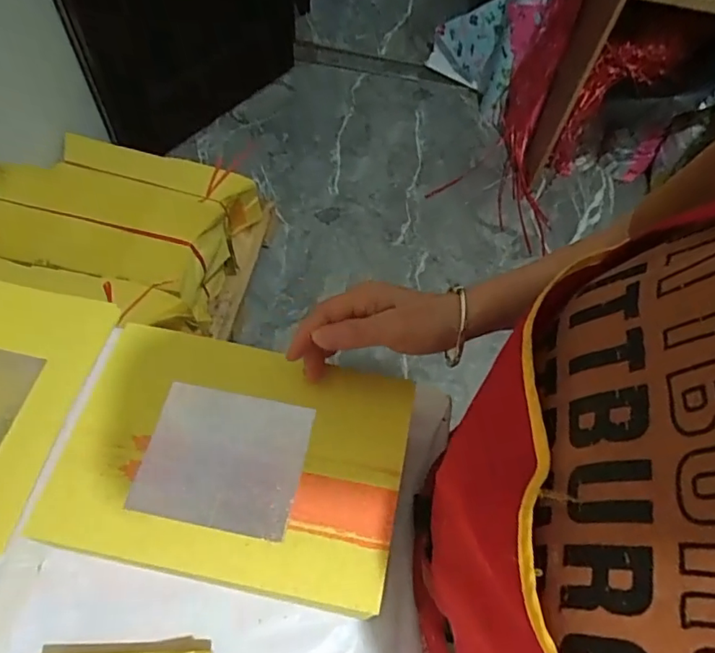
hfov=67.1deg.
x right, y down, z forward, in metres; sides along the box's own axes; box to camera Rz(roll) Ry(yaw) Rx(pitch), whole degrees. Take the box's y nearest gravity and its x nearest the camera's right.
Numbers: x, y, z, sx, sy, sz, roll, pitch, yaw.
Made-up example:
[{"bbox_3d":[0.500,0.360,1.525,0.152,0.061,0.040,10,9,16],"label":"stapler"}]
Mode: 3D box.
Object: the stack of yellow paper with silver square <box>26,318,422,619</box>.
[{"bbox_3d":[-0.081,0.084,0.365,0.219,0.024,0.158,12,60,2],"label":"stack of yellow paper with silver square"}]

